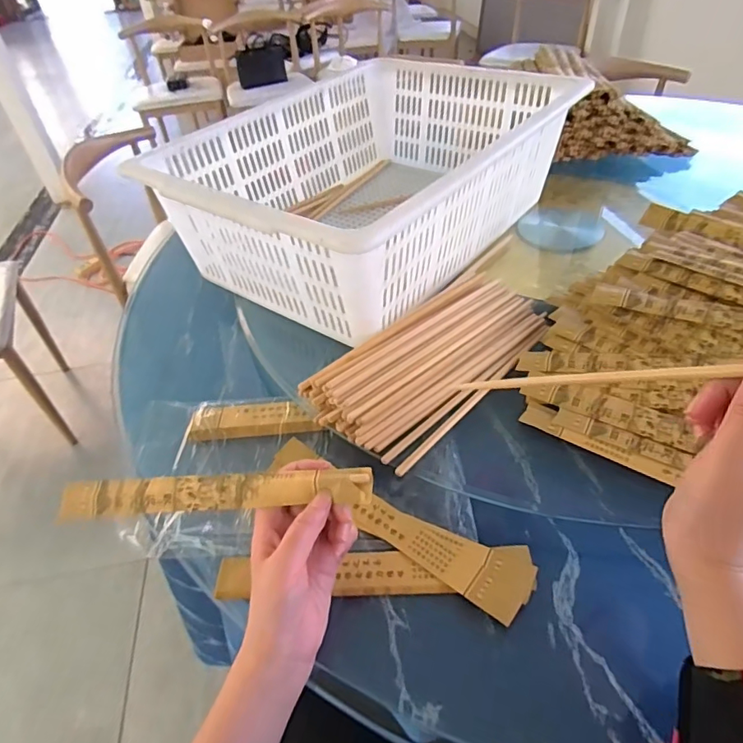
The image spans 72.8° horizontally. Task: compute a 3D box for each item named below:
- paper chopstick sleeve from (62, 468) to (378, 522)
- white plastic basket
[{"bbox_3d":[-0.126,0.096,0.402,0.257,0.007,0.029,-4,71,5],"label":"paper chopstick sleeve"},{"bbox_3d":[0.006,-0.248,0.661,0.350,0.159,0.481,28,53,29],"label":"white plastic basket"}]

